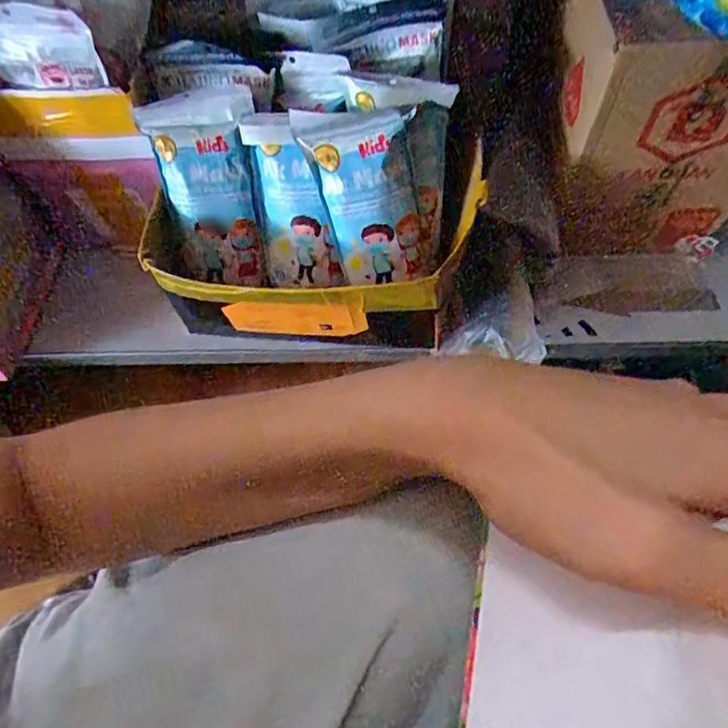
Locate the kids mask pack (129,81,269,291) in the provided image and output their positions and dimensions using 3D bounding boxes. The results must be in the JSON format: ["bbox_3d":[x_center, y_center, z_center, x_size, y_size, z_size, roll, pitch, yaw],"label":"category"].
[{"bbox_3d":[-0.148,-0.158,0.554,0.098,0.188,0.032,-1,38,1],"label":"kids mask pack"}]

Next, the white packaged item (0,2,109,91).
[{"bbox_3d":[-0.281,-0.259,0.474,0.120,0.074,0.033,-2,61,1],"label":"white packaged item"}]

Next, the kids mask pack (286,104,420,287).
[{"bbox_3d":[-0.002,-0.147,0.527,0.099,0.157,0.023,-5,34,1],"label":"kids mask pack"}]

